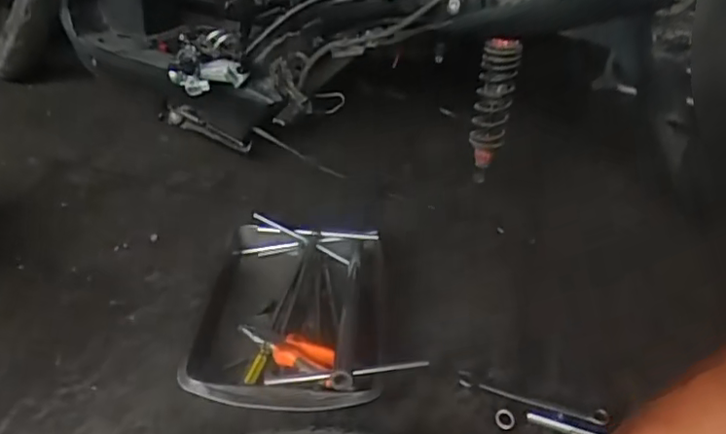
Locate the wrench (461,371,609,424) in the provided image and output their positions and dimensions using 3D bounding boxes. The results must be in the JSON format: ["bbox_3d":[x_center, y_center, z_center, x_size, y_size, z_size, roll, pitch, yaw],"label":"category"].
[{"bbox_3d":[0.210,0.225,0.747,0.179,0.010,0.024,13,34,13],"label":"wrench"}]

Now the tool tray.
[{"bbox_3d":[-0.096,0.129,0.825,0.245,0.068,0.338,4,33,-1],"label":"tool tray"}]

